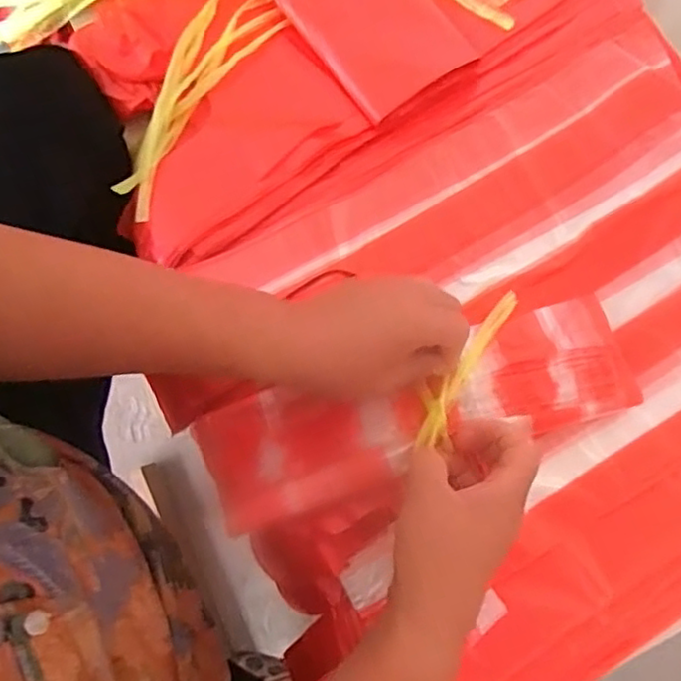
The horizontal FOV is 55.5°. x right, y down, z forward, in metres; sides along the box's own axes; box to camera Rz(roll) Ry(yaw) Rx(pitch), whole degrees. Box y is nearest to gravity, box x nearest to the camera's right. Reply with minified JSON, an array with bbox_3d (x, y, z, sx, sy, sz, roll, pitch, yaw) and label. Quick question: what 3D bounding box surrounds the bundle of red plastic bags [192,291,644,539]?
[{"bbox_3d":[0.055,0.049,0.464,0.303,0.031,0.089,-18,77,-4],"label":"bundle of red plastic bags"}]

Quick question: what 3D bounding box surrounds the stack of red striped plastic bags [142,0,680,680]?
[{"bbox_3d":[0.137,0.012,0.492,0.494,0.057,0.435,-31,79,-8],"label":"stack of red striped plastic bags"}]

